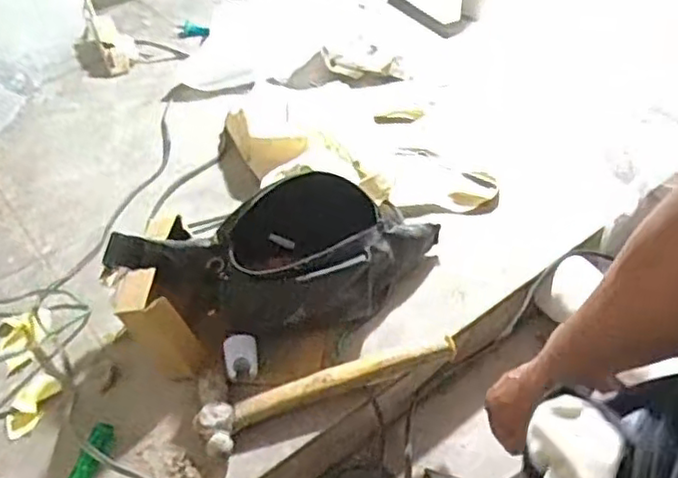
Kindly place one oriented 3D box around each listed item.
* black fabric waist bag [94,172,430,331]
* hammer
[{"bbox_3d":[-0.079,0.028,0.855,0.388,0.165,0.120,-6,45,0],"label":"black fabric waist bag"},{"bbox_3d":[-0.011,0.171,0.796,0.303,0.042,0.062,-20,47,-13],"label":"hammer"}]

